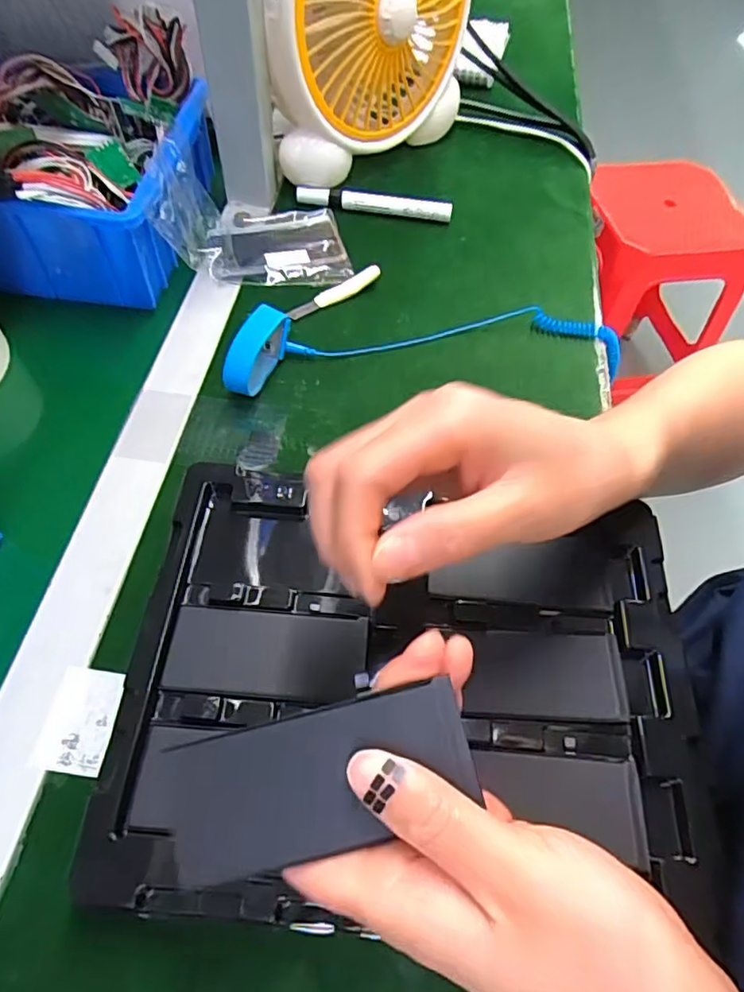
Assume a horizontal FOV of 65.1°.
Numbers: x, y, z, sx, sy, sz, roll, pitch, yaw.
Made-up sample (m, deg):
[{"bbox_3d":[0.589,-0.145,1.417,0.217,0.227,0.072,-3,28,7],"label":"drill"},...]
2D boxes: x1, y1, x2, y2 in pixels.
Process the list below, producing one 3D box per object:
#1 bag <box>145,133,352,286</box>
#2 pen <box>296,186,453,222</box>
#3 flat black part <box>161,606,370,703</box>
[{"bbox_3d":[-0.093,-0.232,0.467,0.143,0.085,0.106,-6,59,-7],"label":"bag"},{"bbox_3d":[0.002,-0.268,0.536,0.141,0.021,0.013,3,57,-1],"label":"pen"},{"bbox_3d":[-0.053,0.079,0.295,0.098,0.009,0.043,6,57,1],"label":"flat black part"}]

